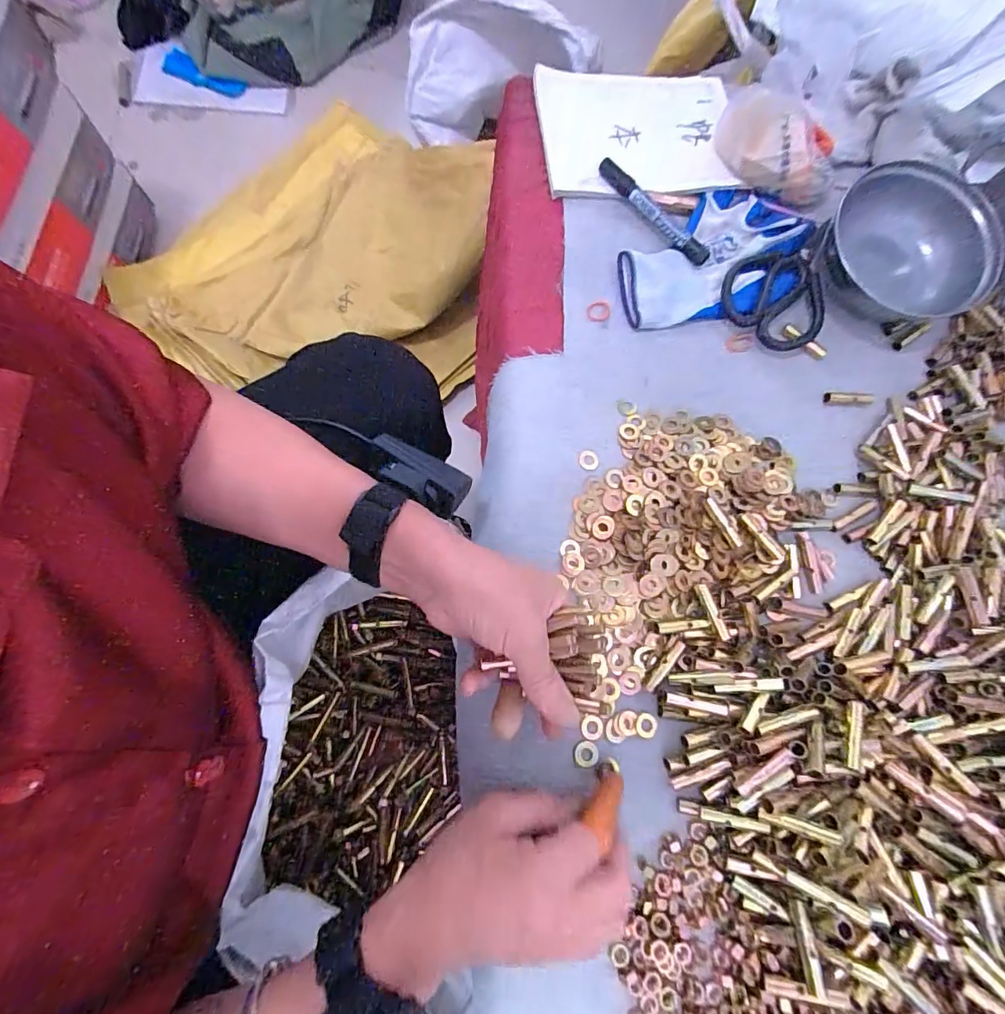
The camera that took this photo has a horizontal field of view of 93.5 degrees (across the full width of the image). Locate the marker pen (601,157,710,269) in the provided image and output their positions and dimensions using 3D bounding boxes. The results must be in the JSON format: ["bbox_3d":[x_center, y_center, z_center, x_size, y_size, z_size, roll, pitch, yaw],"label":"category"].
[{"bbox_3d":[0.139,-0.276,0.440,0.136,0.016,0.022,43,77,10],"label":"marker pen"}]

